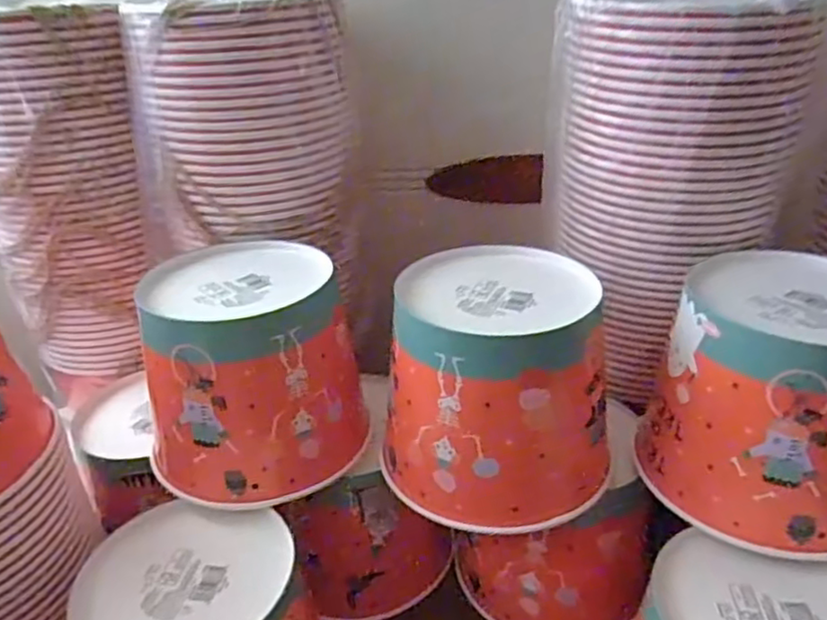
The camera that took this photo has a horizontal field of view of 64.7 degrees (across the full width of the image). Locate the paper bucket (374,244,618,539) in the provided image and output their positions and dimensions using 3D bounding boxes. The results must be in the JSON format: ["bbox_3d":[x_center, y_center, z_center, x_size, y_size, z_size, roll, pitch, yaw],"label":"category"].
[{"bbox_3d":[0.057,0.049,0.430,0.145,0.140,0.123,4,29,13],"label":"paper bucket"}]

